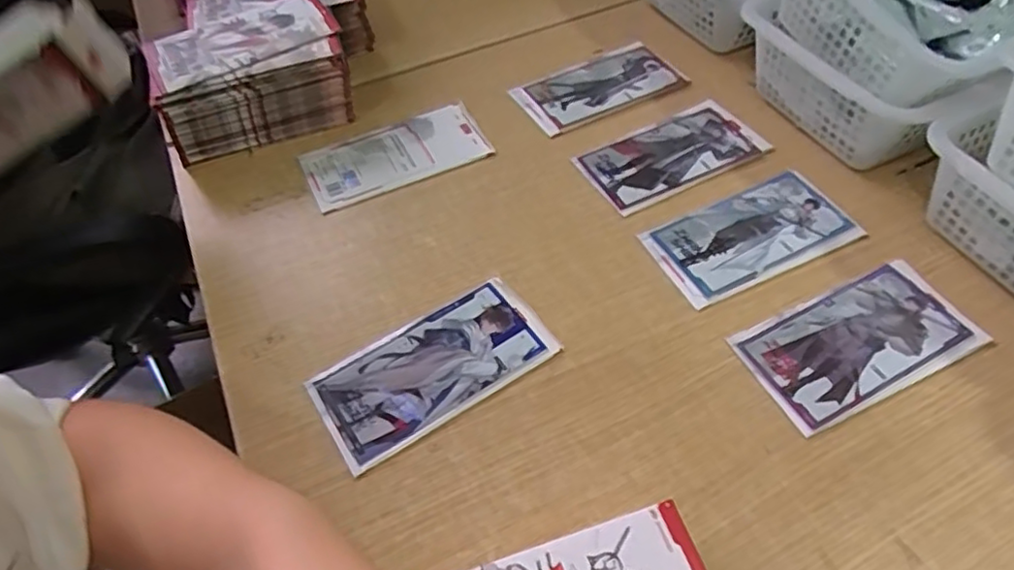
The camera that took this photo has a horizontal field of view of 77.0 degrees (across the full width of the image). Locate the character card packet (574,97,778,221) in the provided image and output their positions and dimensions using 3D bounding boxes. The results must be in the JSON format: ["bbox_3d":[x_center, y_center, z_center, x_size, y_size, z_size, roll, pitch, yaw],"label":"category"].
[{"bbox_3d":[0.149,-0.119,0.571,0.163,0.004,0.084,-25,55,-16],"label":"character card packet"}]

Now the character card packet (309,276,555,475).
[{"bbox_3d":[-0.051,0.056,0.447,0.161,0.006,0.081,-29,56,-18],"label":"character card packet"}]

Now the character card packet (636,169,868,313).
[{"bbox_3d":[0.195,-0.041,0.509,0.161,0.004,0.084,-23,54,-14],"label":"character card packet"}]

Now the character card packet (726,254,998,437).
[{"bbox_3d":[0.248,0.038,0.447,0.164,0.004,0.082,-22,54,-14],"label":"character card packet"}]

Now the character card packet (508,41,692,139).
[{"bbox_3d":[0.093,-0.197,0.636,0.158,0.007,0.086,-27,55,-17],"label":"character card packet"}]

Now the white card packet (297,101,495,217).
[{"bbox_3d":[-0.101,-0.120,0.581,0.160,0.006,0.084,-22,54,-13],"label":"white card packet"}]

